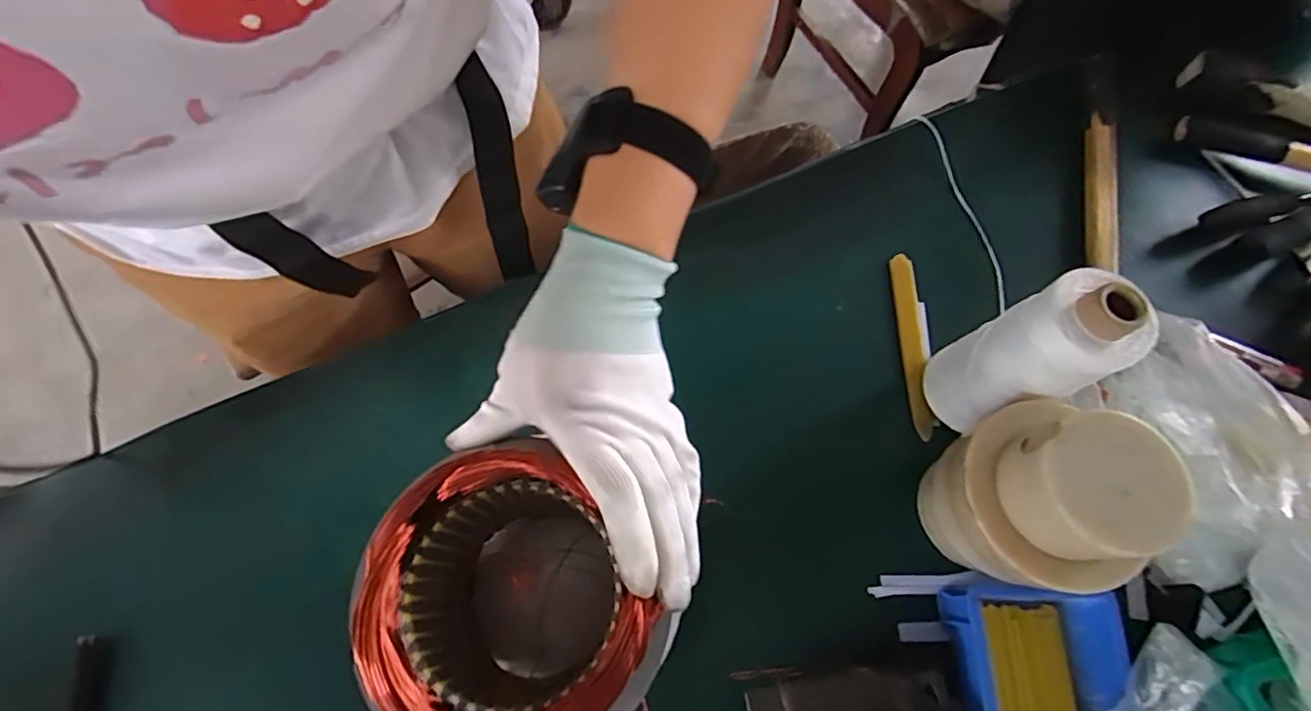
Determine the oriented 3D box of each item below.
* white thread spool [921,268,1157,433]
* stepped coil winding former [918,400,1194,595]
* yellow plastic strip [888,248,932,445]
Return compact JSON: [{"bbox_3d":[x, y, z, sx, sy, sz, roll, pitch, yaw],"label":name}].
[{"bbox_3d":[0.248,0.004,0.405,0.057,0.170,0.074,-30,73,-10],"label":"white thread spool"},{"bbox_3d":[0.236,0.092,0.375,0.096,0.144,0.101,-35,74,-12],"label":"stepped coil winding former"},{"bbox_3d":[0.218,-0.011,0.500,0.020,0.007,0.163,1,70,1],"label":"yellow plastic strip"}]

